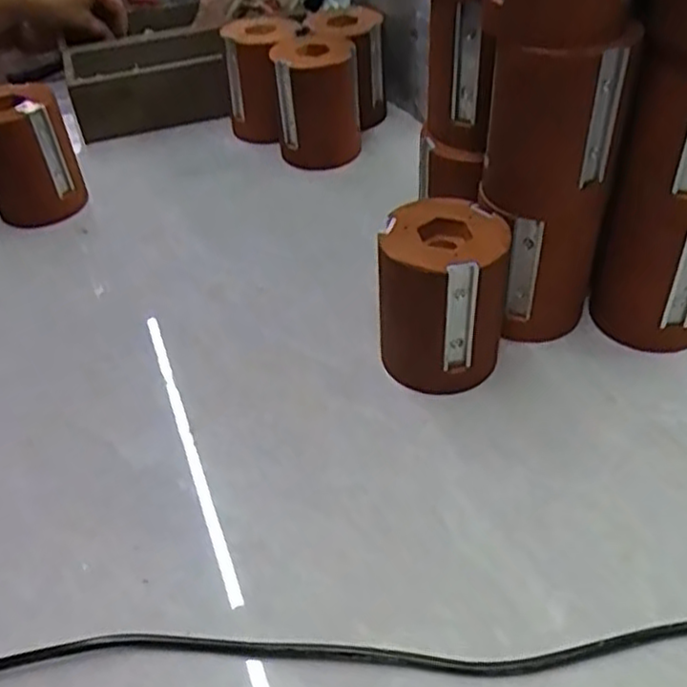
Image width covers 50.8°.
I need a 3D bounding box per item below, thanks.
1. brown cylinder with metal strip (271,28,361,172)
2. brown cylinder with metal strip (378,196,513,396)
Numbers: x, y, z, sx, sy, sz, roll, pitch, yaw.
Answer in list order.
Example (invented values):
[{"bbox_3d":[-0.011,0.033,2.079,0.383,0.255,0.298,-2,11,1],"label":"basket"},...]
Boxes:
[{"bbox_3d":[-0.024,-0.226,0.681,0.076,0.103,0.065,-2,43,3],"label":"brown cylinder with metal strip"},{"bbox_3d":[0.064,-0.029,0.462,0.077,0.102,0.074,10,45,15],"label":"brown cylinder with metal strip"}]

